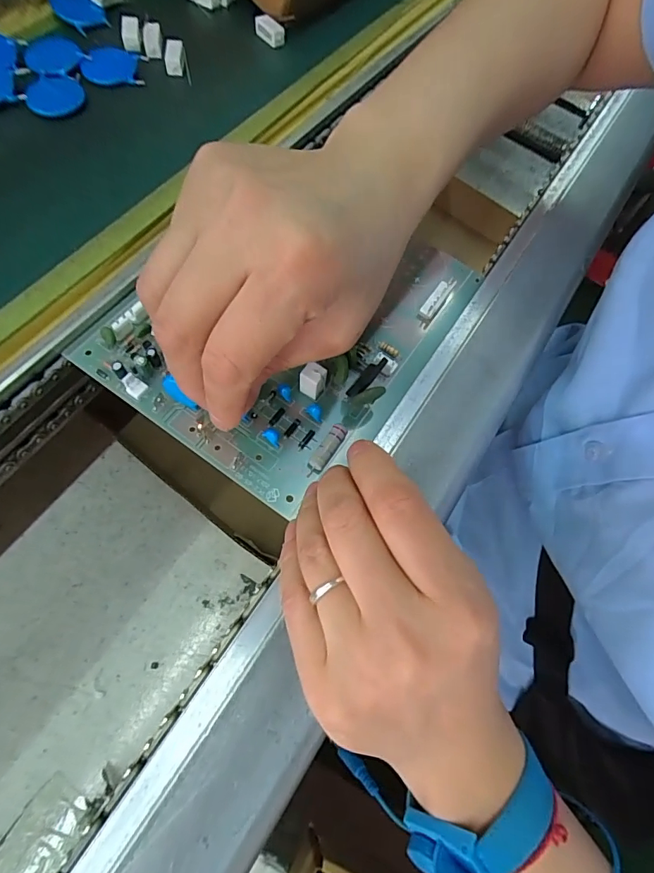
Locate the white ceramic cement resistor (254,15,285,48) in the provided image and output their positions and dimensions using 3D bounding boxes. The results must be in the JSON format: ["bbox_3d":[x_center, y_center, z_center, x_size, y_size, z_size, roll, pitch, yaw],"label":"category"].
[{"bbox_3d":[-0.039,-0.279,0.311,0.009,0.011,0.023,-33,76,-19],"label":"white ceramic cement resistor"}]

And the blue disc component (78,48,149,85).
[{"bbox_3d":[-0.136,-0.236,0.287,0.037,0.008,0.029,-1,68,-9],"label":"blue disc component"}]

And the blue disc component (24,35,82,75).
[{"bbox_3d":[-0.170,-0.236,0.281,0.031,0.004,0.033,-24,73,-17],"label":"blue disc component"}]

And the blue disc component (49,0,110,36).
[{"bbox_3d":[-0.165,-0.284,0.300,0.035,0.010,0.026,43,69,10],"label":"blue disc component"}]

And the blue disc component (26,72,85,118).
[{"bbox_3d":[-0.164,-0.207,0.274,0.031,0.006,0.032,-8,69,-11],"label":"blue disc component"}]

